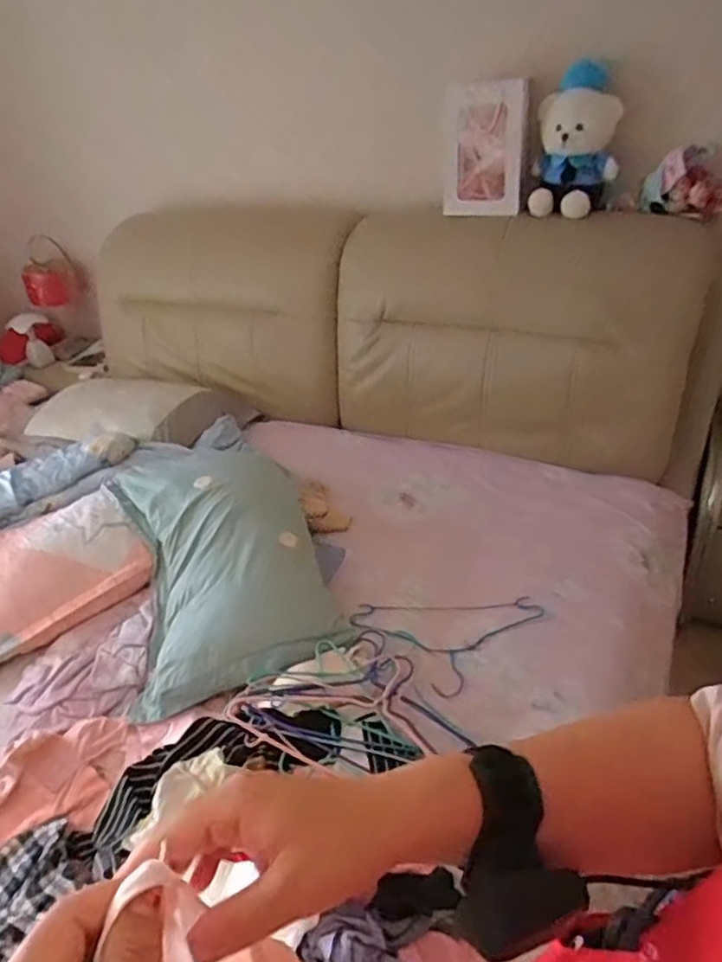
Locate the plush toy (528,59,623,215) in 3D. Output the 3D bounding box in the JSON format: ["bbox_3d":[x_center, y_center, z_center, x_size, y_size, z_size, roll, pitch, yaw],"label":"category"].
[{"bbox_3d":[0.495,-0.773,1.468,0.183,0.321,0.208,8,37,17],"label":"plush toy"}]

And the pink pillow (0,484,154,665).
[{"bbox_3d":[-0.727,0.213,1.356,0.501,0.131,0.311,-30,41,-28],"label":"pink pillow"}]

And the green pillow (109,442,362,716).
[{"bbox_3d":[-0.316,0.106,1.424,0.401,0.169,0.775,-15,36,-11],"label":"green pillow"}]

